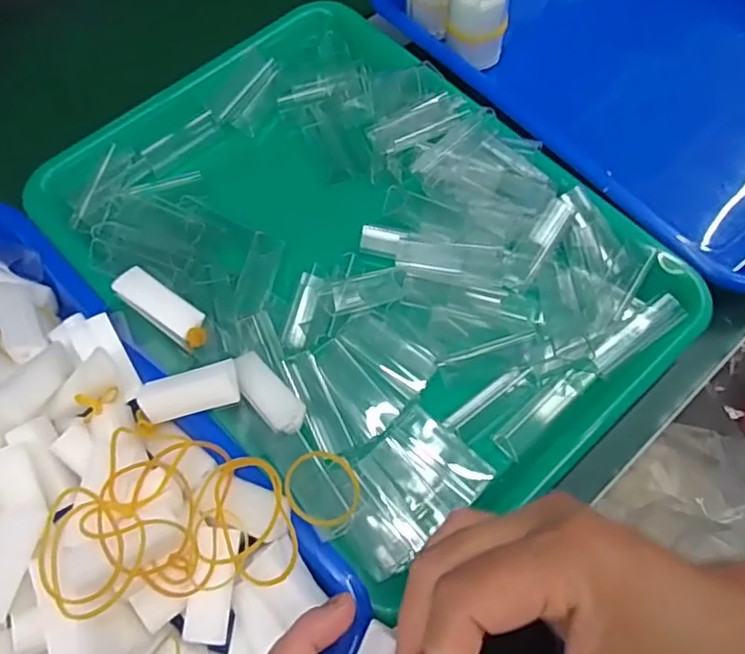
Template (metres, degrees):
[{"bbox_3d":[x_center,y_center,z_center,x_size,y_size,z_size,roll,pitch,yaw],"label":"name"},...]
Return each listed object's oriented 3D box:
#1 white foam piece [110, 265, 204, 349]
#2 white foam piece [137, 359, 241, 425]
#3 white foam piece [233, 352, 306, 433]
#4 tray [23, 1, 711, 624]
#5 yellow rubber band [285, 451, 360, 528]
[{"bbox_3d":[-0.109,-0.011,0.320,0.048,0.006,0.020,39,70,1],"label":"white foam piece"},{"bbox_3d":[-0.088,0.031,0.298,0.046,0.012,0.021,-11,66,-5],"label":"white foam piece"},{"bbox_3d":[-0.052,0.032,0.307,0.020,0.007,0.048,-40,71,-16],"label":"white foam piece"},{"bbox_3d":[-0.013,-0.048,0.362,0.243,0.043,0.338,-40,71,-17],"label":"tray"},{"bbox_3d":[-0.023,0.073,0.284,0.034,0.006,0.033,8,62,-15],"label":"yellow rubber band"}]

